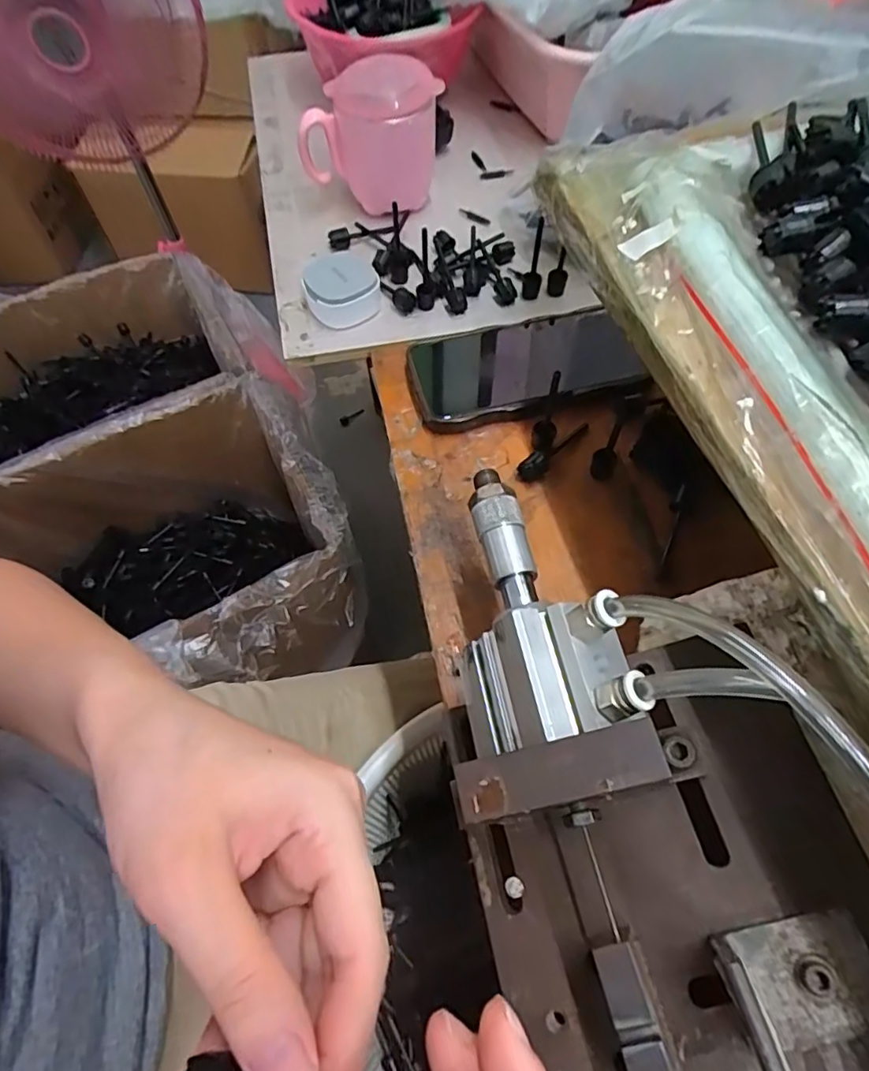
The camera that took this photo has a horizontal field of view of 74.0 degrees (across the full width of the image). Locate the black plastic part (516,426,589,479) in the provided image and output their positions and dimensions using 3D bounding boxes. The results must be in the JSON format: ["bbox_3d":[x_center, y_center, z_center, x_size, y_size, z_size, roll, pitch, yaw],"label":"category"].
[{"bbox_3d":[0.081,-0.057,0.374,0.063,0.012,0.013,-37,67,-18],"label":"black plastic part"}]

